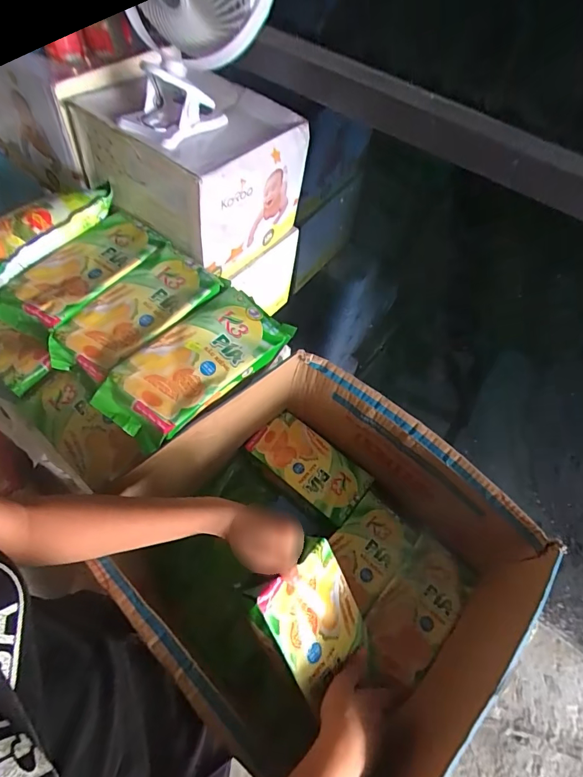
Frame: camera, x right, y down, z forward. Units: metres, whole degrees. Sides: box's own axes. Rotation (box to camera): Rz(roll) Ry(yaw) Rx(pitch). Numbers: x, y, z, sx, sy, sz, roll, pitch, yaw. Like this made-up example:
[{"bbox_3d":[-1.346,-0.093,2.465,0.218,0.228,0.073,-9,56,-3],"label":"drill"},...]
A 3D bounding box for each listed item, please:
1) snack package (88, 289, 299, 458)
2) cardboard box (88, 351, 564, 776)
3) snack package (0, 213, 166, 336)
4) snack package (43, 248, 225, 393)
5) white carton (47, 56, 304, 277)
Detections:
[{"bbox_3d":[-0.121,-0.033,0.540,0.108,0.056,0.256,41,63,19],"label":"snack package"},{"bbox_3d":[0.025,0.216,0.555,0.423,0.227,0.395,38,63,20],"label":"cardboard box"},{"bbox_3d":[-0.290,-0.157,0.581,0.108,0.057,0.214,36,62,16],"label":"snack package"},{"bbox_3d":[-0.205,-0.101,0.557,0.108,0.055,0.234,41,63,18],"label":"snack package"},{"bbox_3d":[-0.145,-0.336,0.644,0.267,0.204,0.242,31,61,13],"label":"white carton"}]

